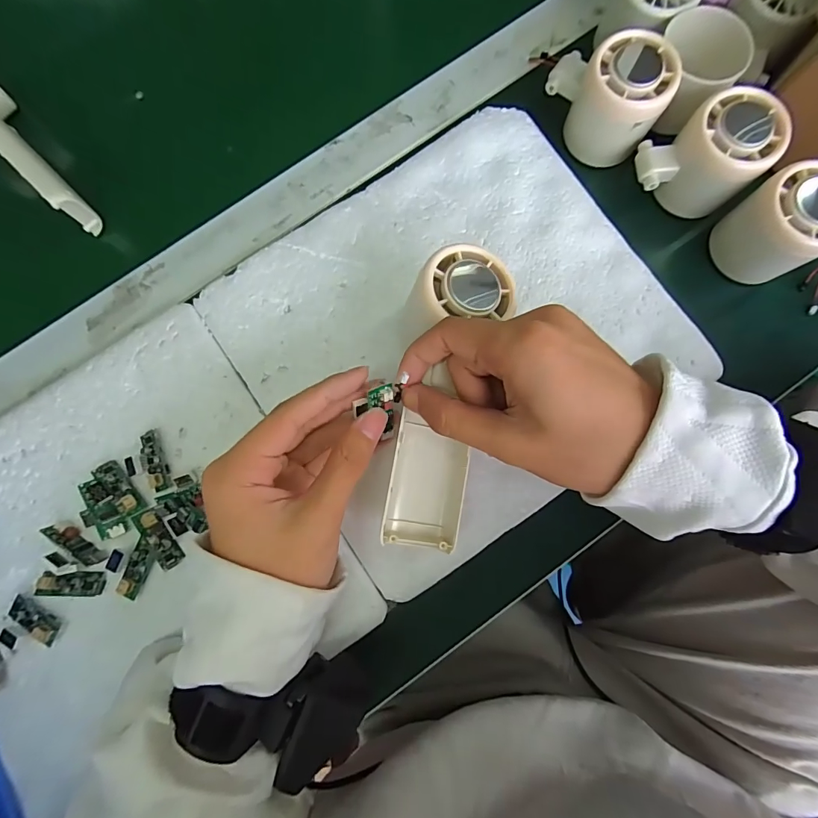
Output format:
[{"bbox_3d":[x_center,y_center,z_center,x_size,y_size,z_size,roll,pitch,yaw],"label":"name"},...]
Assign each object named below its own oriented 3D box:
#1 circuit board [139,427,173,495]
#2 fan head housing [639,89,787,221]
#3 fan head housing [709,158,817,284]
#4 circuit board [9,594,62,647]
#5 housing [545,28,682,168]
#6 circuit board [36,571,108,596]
[{"bbox_3d":[-0.163,0.033,0.265,0.014,0.006,0.040,-19,82,-2],"label":"circuit board"},{"bbox_3d":[0.191,-0.160,0.270,0.072,0.049,0.056,-21,83,-3],"label":"fan head housing"},{"bbox_3d":[0.245,-0.118,0.268,0.064,0.059,0.056,-23,83,-3],"label":"fan head housing"},{"bbox_3d":[-0.230,0.129,0.252,0.036,0.006,0.015,26,83,4],"label":"circuit board"},{"bbox_3d":[0.130,-0.209,0.276,0.075,0.049,0.053,23,83,3],"label":"housing"},{"bbox_3d":[-0.209,0.108,0.255,0.040,0.005,0.014,1,82,1],"label":"circuit board"}]

